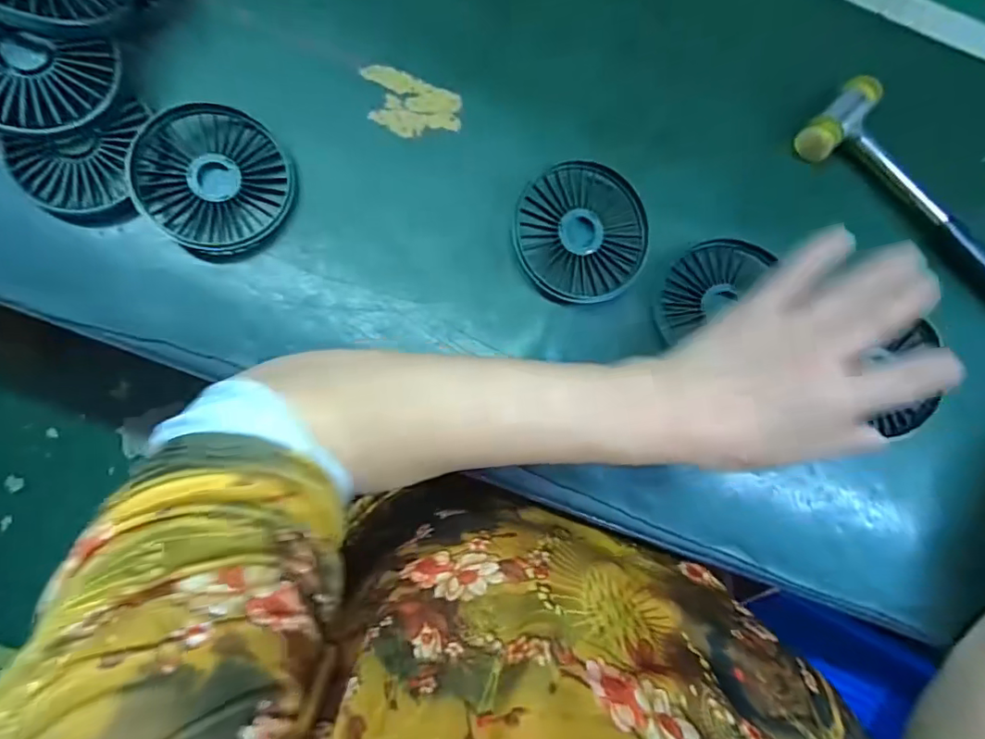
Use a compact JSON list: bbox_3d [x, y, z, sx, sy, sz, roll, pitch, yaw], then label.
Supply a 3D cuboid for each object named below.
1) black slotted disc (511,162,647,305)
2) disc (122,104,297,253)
[{"bbox_3d":[0.055,-0.085,0.332,0.082,0.017,0.084,0,87,-5],"label":"black slotted disc"},{"bbox_3d":[-0.170,-0.117,0.315,0.091,0.017,0.084,0,87,-5],"label":"disc"}]

